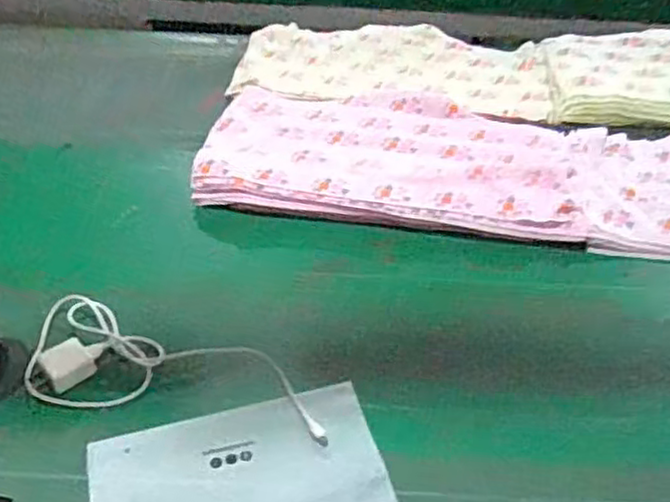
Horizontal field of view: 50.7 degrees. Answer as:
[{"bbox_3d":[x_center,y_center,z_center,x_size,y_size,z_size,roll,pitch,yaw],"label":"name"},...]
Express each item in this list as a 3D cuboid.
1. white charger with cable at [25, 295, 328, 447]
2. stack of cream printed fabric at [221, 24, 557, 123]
[{"bbox_3d":[-0.158,0.119,0.686,0.314,0.034,0.108,12,45,11],"label":"white charger with cable"},{"bbox_3d":[0.095,-0.306,1.147,0.480,0.027,0.264,7,44,6],"label":"stack of cream printed fabric"}]

